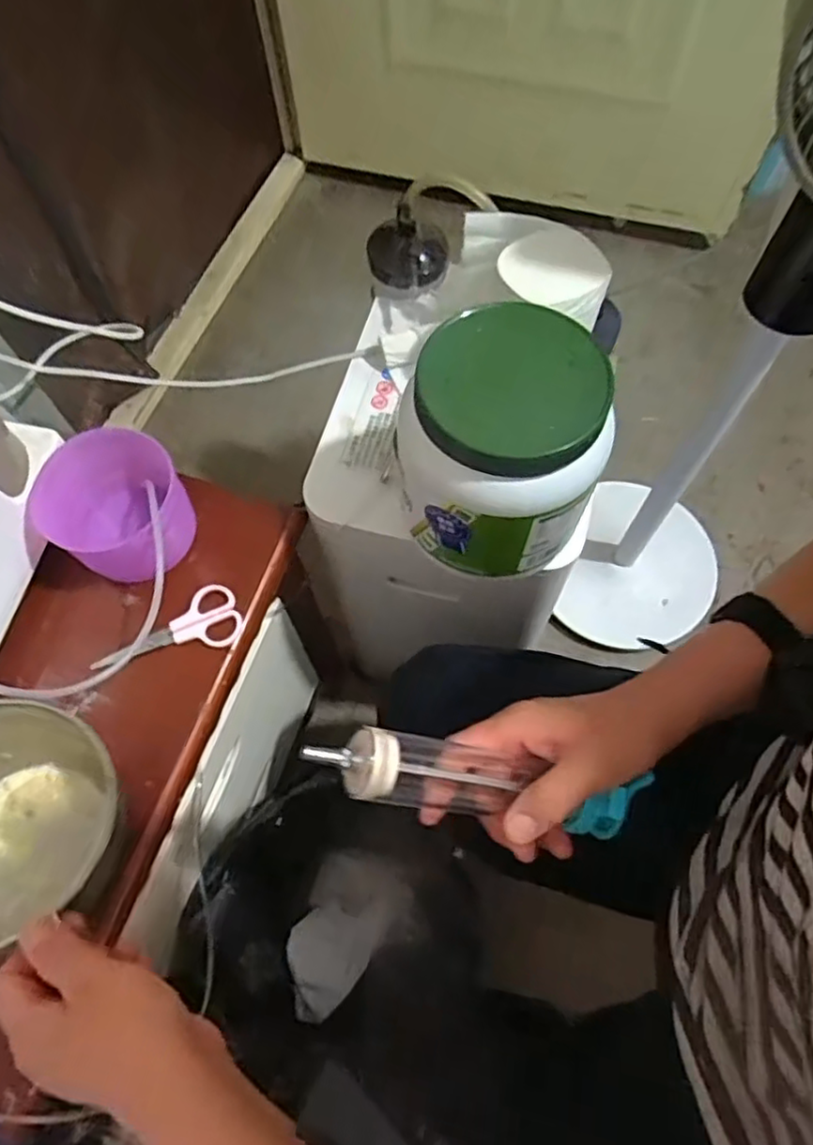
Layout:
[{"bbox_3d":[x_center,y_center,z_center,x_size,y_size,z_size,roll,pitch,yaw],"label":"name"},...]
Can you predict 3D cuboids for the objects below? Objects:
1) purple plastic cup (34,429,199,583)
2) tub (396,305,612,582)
[{"bbox_3d":[-0.227,-0.050,0.542,0.104,0.076,0.096,-1,65,1],"label":"purple plastic cup"},{"bbox_3d":[0.065,-0.082,0.457,0.124,0.136,0.120,-1,65,1],"label":"tub"}]

